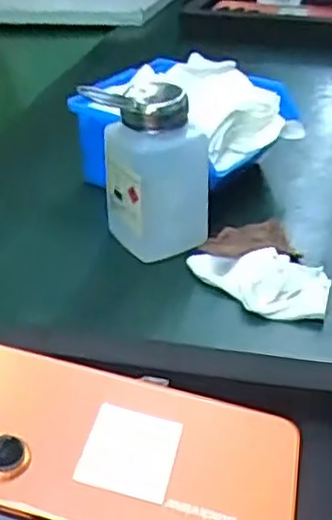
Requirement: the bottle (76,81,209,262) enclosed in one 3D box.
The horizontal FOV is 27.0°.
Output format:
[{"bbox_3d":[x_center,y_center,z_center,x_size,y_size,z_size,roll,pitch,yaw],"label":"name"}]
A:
[{"bbox_3d":[-0.009,-0.054,0.442,0.057,0.108,0.056,25,43,38],"label":"bottle"}]

